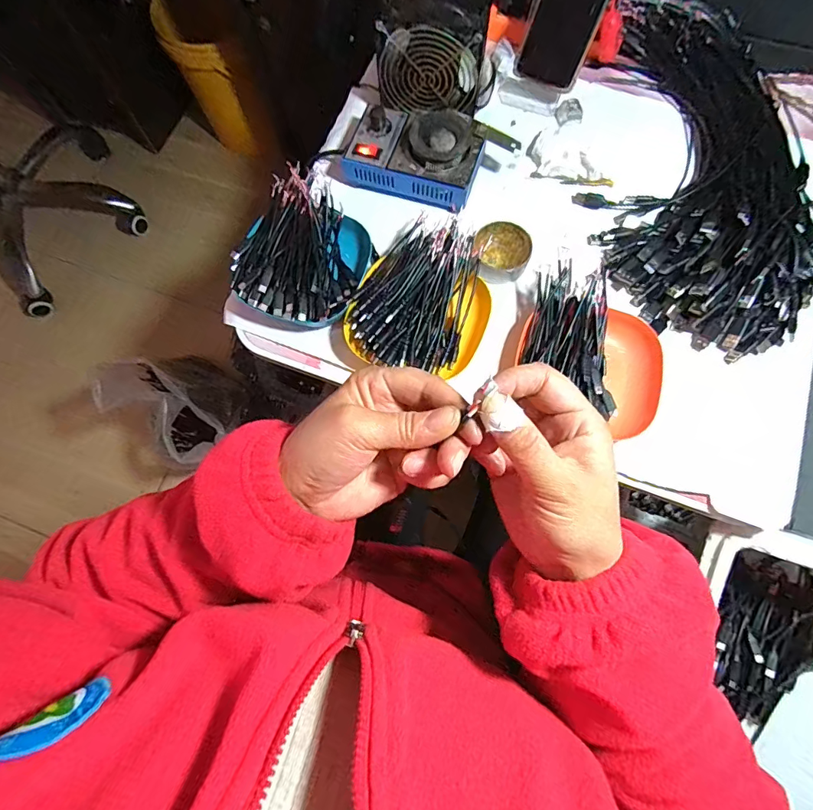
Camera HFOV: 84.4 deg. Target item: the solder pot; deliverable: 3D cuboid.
[{"bbox_3d":[0.011,-0.298,0.523,0.154,0.054,0.112,21,76,8],"label":"solder pot"}]

